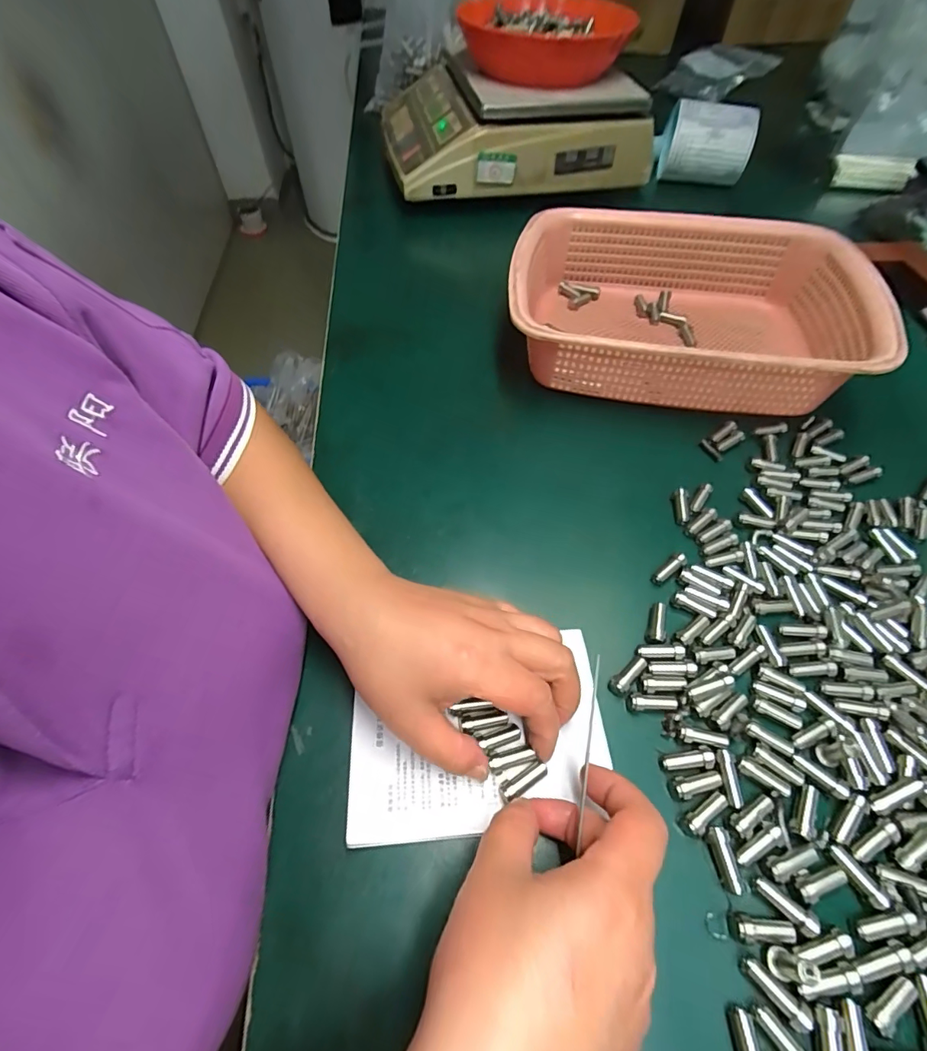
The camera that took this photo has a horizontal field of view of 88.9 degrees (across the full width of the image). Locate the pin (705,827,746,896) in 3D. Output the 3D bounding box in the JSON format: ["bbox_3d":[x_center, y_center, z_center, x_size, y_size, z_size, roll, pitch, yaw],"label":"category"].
[{"bbox_3d":[0.127,0.163,0.229,0.009,0.007,0.027,-9,55,-6],"label":"pin"}]

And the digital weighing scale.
[{"bbox_3d":[0.049,-0.561,0.655,0.316,0.100,0.286,-11,57,-7],"label":"digital weighing scale"}]

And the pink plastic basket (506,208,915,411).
[{"bbox_3d":[0.196,-0.188,0.424,0.298,0.075,0.212,13,56,9],"label":"pink plastic basket"}]

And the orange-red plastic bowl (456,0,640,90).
[{"bbox_3d":[0.101,-0.604,0.587,0.202,0.056,0.211,7,55,5],"label":"orange-red plastic bowl"}]

